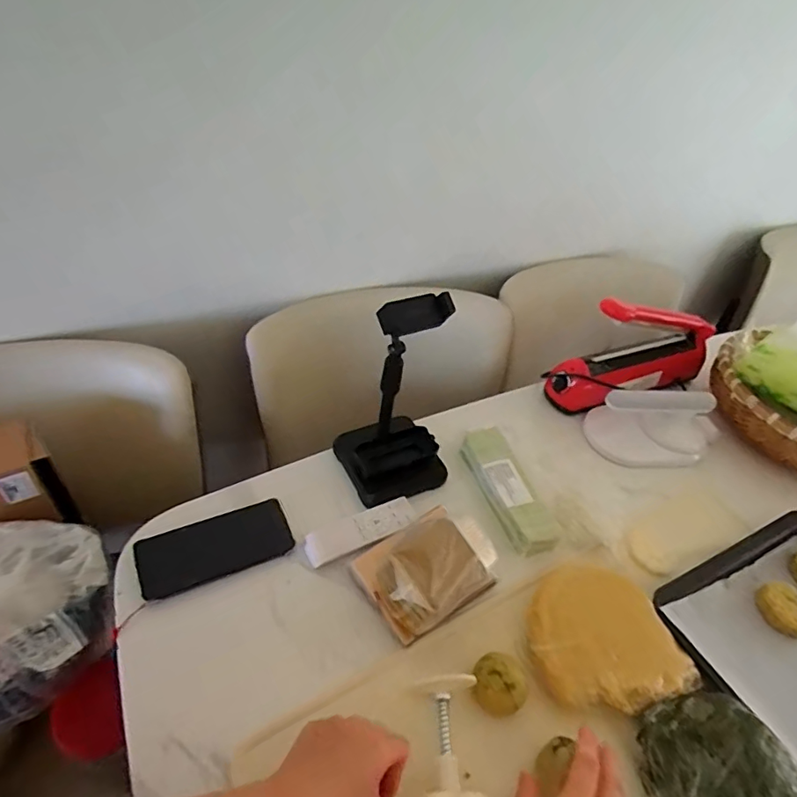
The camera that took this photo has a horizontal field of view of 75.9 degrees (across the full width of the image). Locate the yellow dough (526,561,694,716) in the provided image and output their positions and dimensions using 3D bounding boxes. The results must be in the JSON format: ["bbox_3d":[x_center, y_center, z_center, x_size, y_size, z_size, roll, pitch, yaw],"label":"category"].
[{"bbox_3d":[0.210,0.252,0.543,0.145,0.034,0.142,5,44,-5],"label":"yellow dough"}]

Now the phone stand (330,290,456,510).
[{"bbox_3d":[-0.003,0.001,0.619,0.124,0.253,0.116,-16,50,-25],"label":"phone stand"}]

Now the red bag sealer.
[{"bbox_3d":[0.400,-0.082,0.835,0.314,0.192,0.075,-13,49,-22],"label":"red bag sealer"}]

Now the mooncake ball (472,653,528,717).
[{"bbox_3d":[0.099,0.281,0.502,0.052,0.038,0.051,5,44,-5],"label":"mooncake ball"}]

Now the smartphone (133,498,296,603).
[{"bbox_3d":[-0.204,0.164,0.573,0.159,0.013,0.075,-15,50,-24],"label":"smartphone"}]

